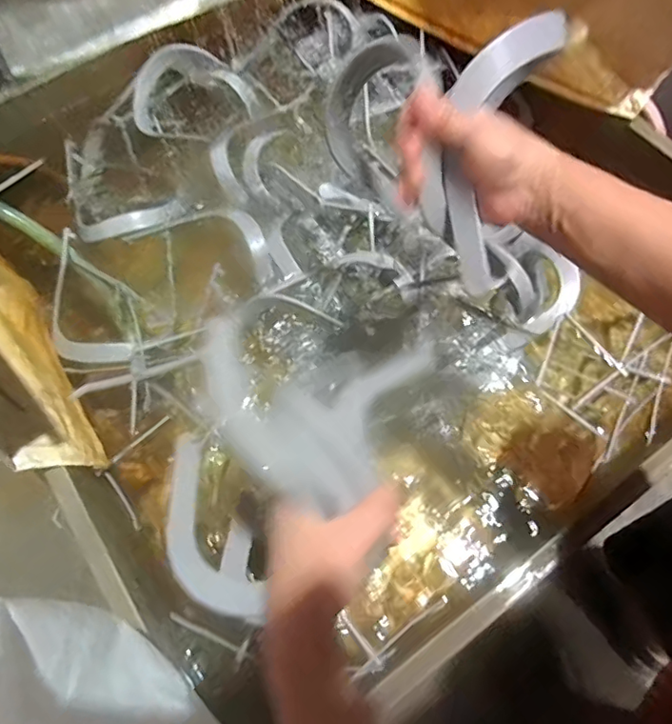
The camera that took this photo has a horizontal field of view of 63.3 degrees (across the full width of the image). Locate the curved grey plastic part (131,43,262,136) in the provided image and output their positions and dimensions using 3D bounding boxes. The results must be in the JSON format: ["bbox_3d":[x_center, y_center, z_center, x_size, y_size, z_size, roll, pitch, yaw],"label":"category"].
[{"bbox_3d":[-0.227,-0.431,0.845,0.186,0.024,0.159,-16,67,-3],"label":"curved grey plastic part"}]

